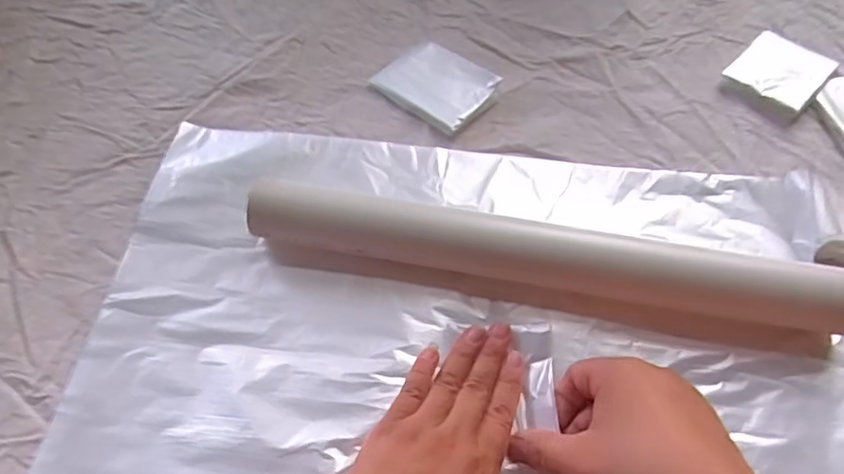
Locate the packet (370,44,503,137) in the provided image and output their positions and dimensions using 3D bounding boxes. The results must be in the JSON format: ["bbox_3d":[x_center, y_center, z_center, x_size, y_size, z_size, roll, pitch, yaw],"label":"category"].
[{"bbox_3d":[0.012,-0.122,0.473,0.086,0.013,0.064,35,65,20],"label":"packet"}]

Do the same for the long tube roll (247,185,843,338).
[{"bbox_3d":[0.073,0.010,0.366,0.355,0.035,0.036,10,59,6],"label":"long tube roll"}]

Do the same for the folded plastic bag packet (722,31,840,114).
[{"bbox_3d":[0.293,-0.137,0.481,0.064,0.009,0.081,39,66,21],"label":"folded plastic bag packet"}]

